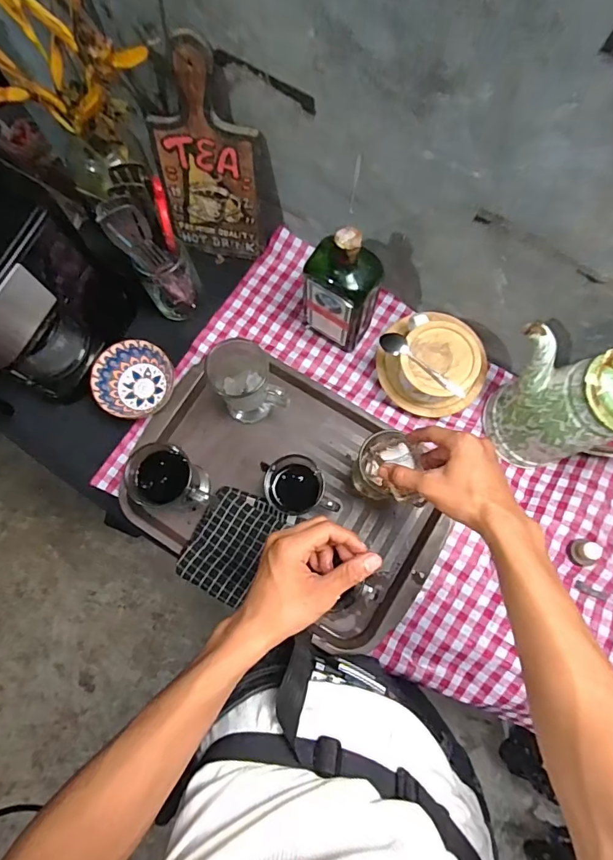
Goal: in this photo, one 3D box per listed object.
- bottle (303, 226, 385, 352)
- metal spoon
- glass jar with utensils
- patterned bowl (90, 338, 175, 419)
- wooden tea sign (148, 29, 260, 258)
[{"bbox_3d":[0.044,-0.177,0.594,0.089,0.222,0.057,28,79,6],"label":"bottle"},{"bbox_3d":[0.150,-0.085,0.589,0.128,0.020,0.027,38,81,7],"label":"metal spoon"},{"bbox_3d":[-0.192,-0.225,0.599,0.072,0.223,0.072,0,78,0],"label":"glass jar with utensils"},{"bbox_3d":[-0.243,-0.069,0.650,0.097,0.044,0.104,0,78,0],"label":"patterned bowl"},{"bbox_3d":[-0.127,-0.342,0.597,0.131,0.266,0.012,11,61,1],"label":"wooden tea sign"}]

